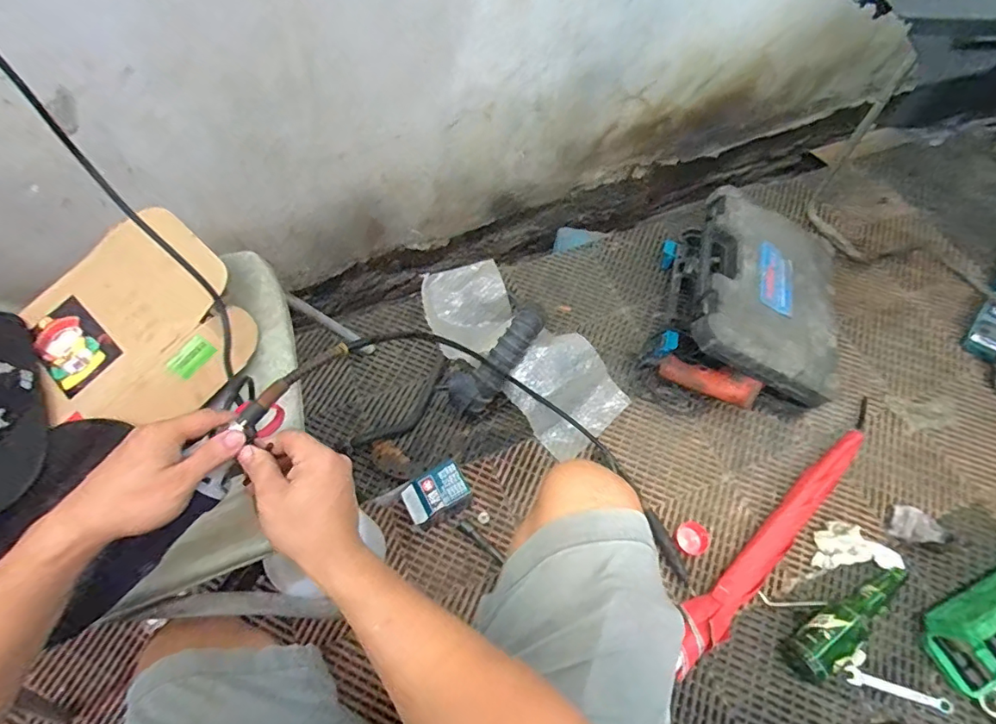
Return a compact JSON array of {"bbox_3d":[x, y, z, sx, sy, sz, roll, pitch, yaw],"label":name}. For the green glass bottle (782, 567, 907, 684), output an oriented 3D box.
[{"bbox_3d":[0.564,0.409,0.812,0.251,0.056,0.076,-26,65,-12],"label":"green glass bottle"}]

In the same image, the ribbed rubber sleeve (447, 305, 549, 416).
[{"bbox_3d":[-0.001,-0.007,0.930,0.079,0.064,0.228,43,96,21],"label":"ribbed rubber sleeve"}]

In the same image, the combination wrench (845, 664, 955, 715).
[{"bbox_3d":[0.614,0.505,0.793,0.153,0.007,0.025,17,64,10],"label":"combination wrench"}]

